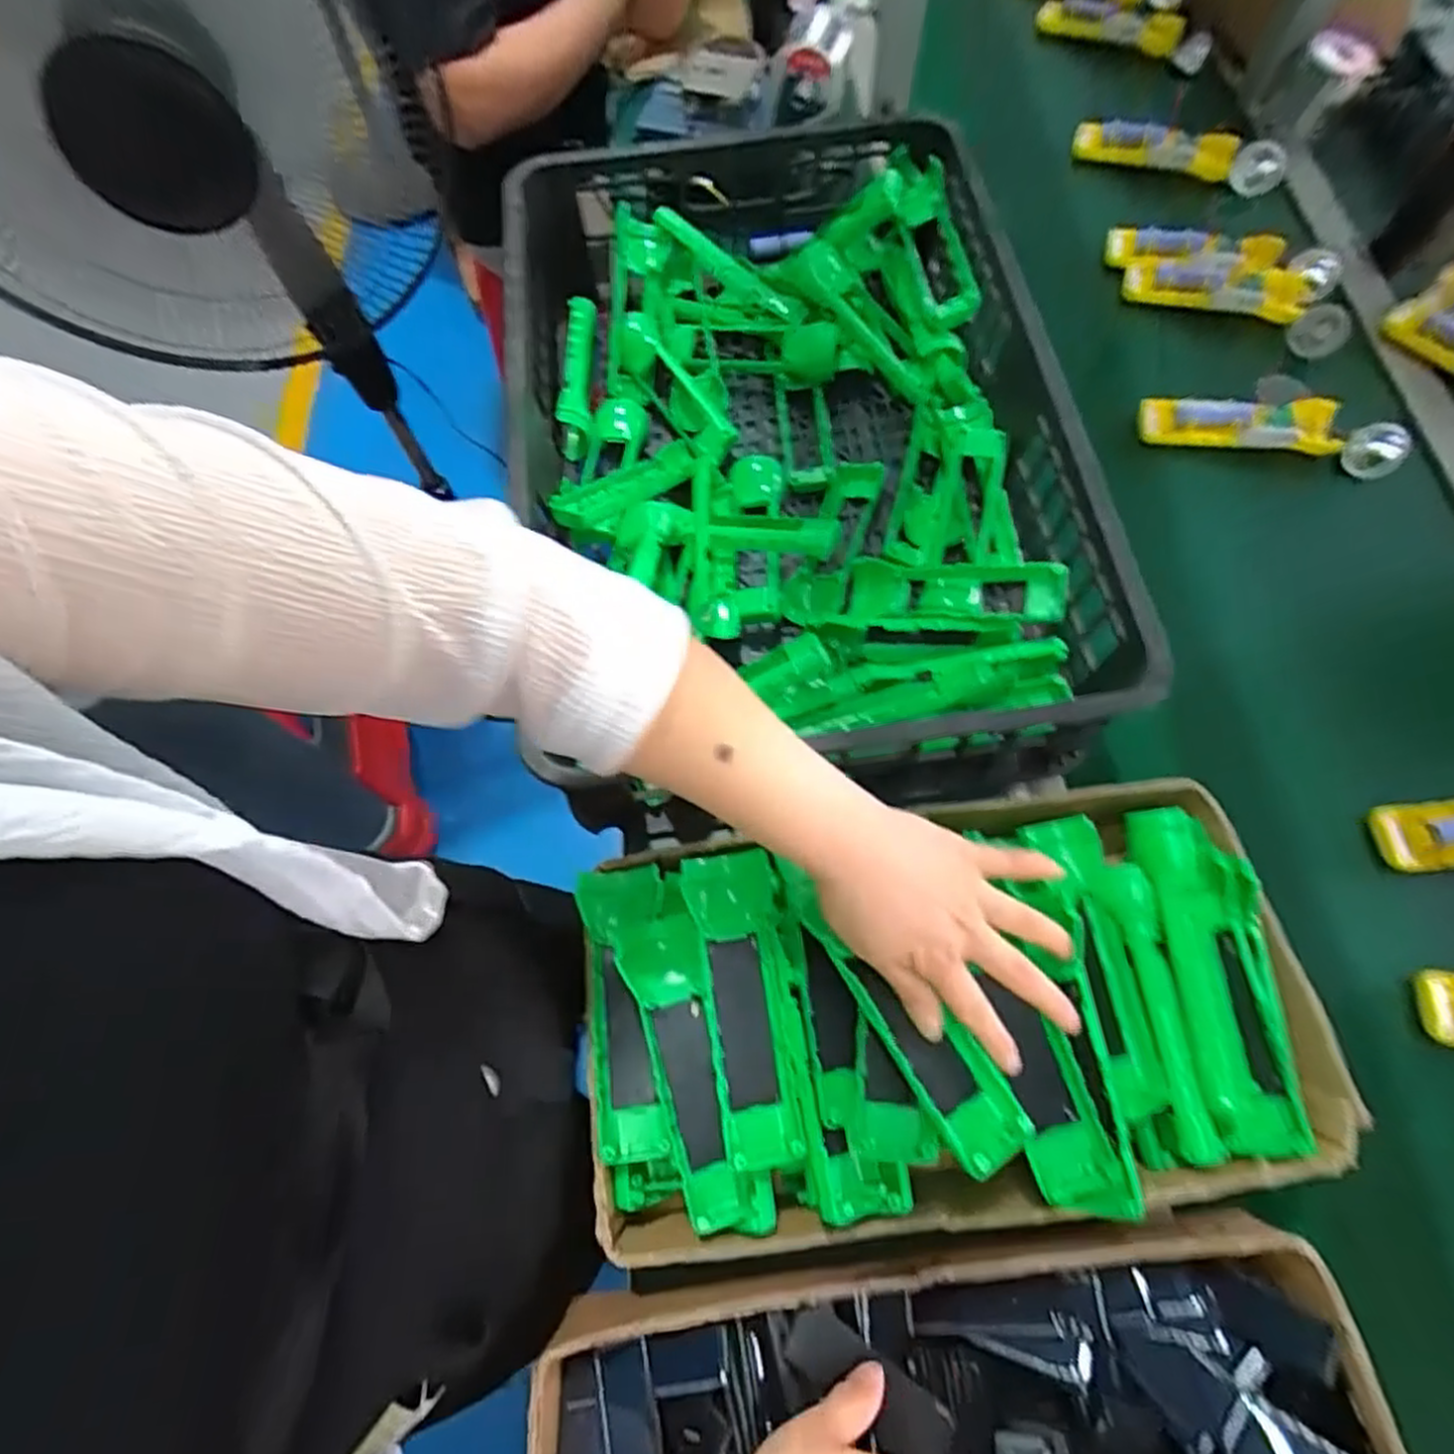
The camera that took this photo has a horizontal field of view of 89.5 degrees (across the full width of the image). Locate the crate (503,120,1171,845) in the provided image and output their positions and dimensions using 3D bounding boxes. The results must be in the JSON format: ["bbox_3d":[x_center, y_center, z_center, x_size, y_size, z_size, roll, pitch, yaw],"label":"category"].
[{"bbox_3d":[0.038,-0.240,0.603,0.404,0.133,0.594,-6,68,1],"label":"crate"}]

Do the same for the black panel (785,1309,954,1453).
[{"bbox_3d":[0.075,0.349,0.388,0.090,0.008,0.030,32,56,15],"label":"black panel"}]

